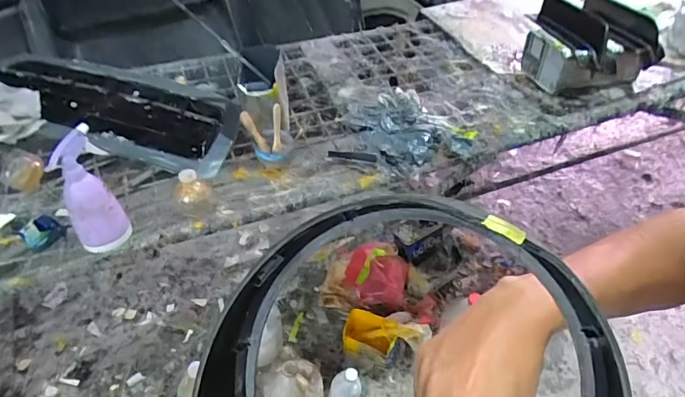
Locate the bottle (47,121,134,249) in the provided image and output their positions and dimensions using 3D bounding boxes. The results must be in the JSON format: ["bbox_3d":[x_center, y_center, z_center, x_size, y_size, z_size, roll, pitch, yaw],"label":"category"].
[{"bbox_3d":[-0.435,-0.010,0.777,0.086,0.220,0.051,-13,20,-10],"label":"bottle"}]

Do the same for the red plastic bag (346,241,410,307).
[{"bbox_3d":[0.119,0.257,1.575,0.204,0.110,0.201,12,49,12],"label":"red plastic bag"}]

